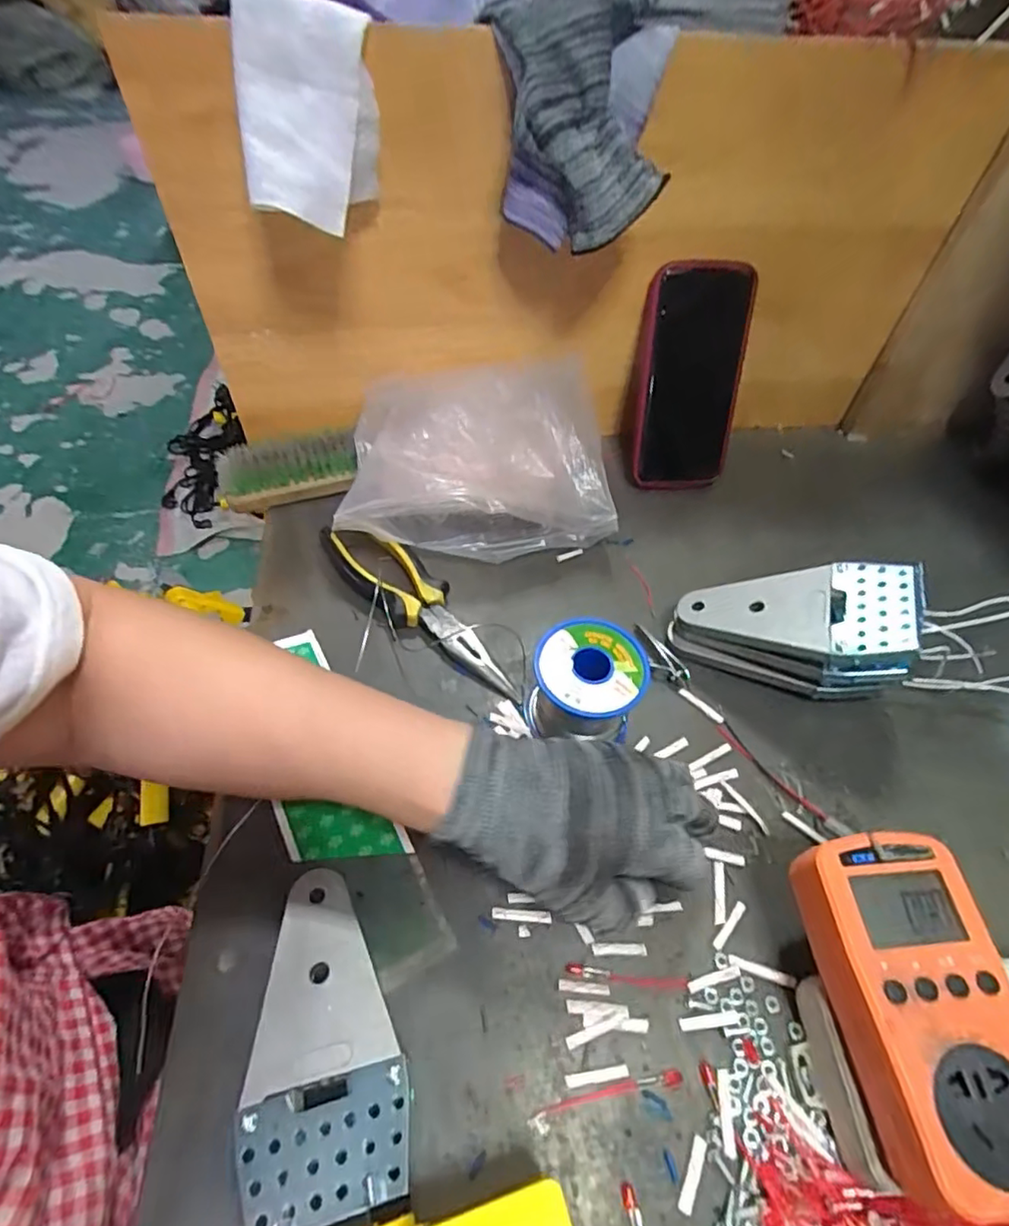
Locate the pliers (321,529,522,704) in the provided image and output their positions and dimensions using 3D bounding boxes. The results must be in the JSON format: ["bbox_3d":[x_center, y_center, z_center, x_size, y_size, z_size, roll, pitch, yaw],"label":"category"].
[{"bbox_3d":[-0.060,-0.007,0.424,0.047,0.031,0.181,-34,62,-24],"label":"pliers"}]

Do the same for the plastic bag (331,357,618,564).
[{"bbox_3d":[-0.023,-0.120,0.474,0.199,0.080,0.145,-5,54,-6],"label":"plastic bag"}]

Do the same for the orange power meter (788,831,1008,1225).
[{"bbox_3d":[0.176,0.162,0.254,0.070,0.029,0.127,-7,54,-7],"label":"orange power meter"}]

